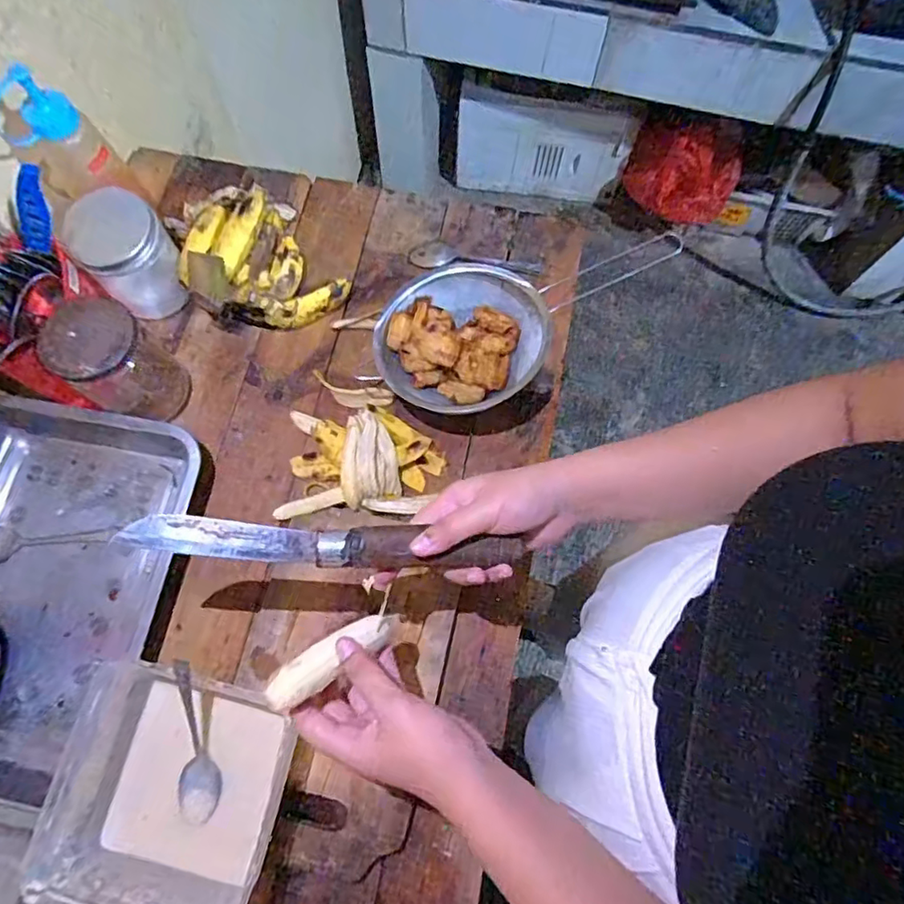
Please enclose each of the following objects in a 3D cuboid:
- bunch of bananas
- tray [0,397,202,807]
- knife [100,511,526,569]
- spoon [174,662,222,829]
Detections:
[{"bbox_3d":[-0.226,-0.222,0.632,0.141,0.090,0.192,-33,74,-12],"label":"bunch of bananas"},{"bbox_3d":[-0.417,0.114,0.545,0.271,0.056,0.334,16,71,5],"label":"tray"},{"bbox_3d":[-0.081,0.062,0.392,0.261,0.015,0.029,5,70,-8],"label":"knife"},{"bbox_3d":[-0.219,0.243,0.487,0.033,0.017,0.142,-3,98,-2],"label":"spoon"}]

